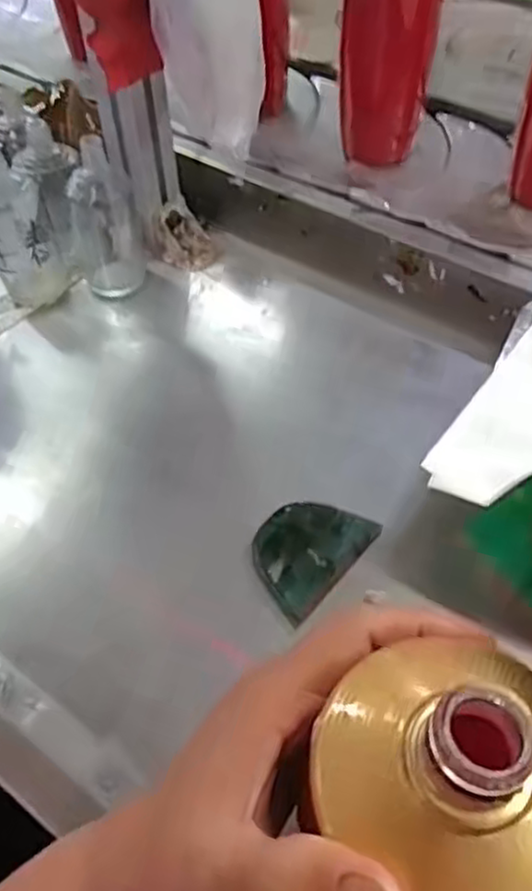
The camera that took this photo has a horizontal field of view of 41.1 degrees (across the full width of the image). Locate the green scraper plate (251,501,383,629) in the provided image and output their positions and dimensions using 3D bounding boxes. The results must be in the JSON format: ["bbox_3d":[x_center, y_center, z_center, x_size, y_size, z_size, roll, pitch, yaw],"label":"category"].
[{"bbox_3d":[0.024,0.063,0.433,0.058,0.009,0.083,33,60,23],"label":"green scraper plate"}]

